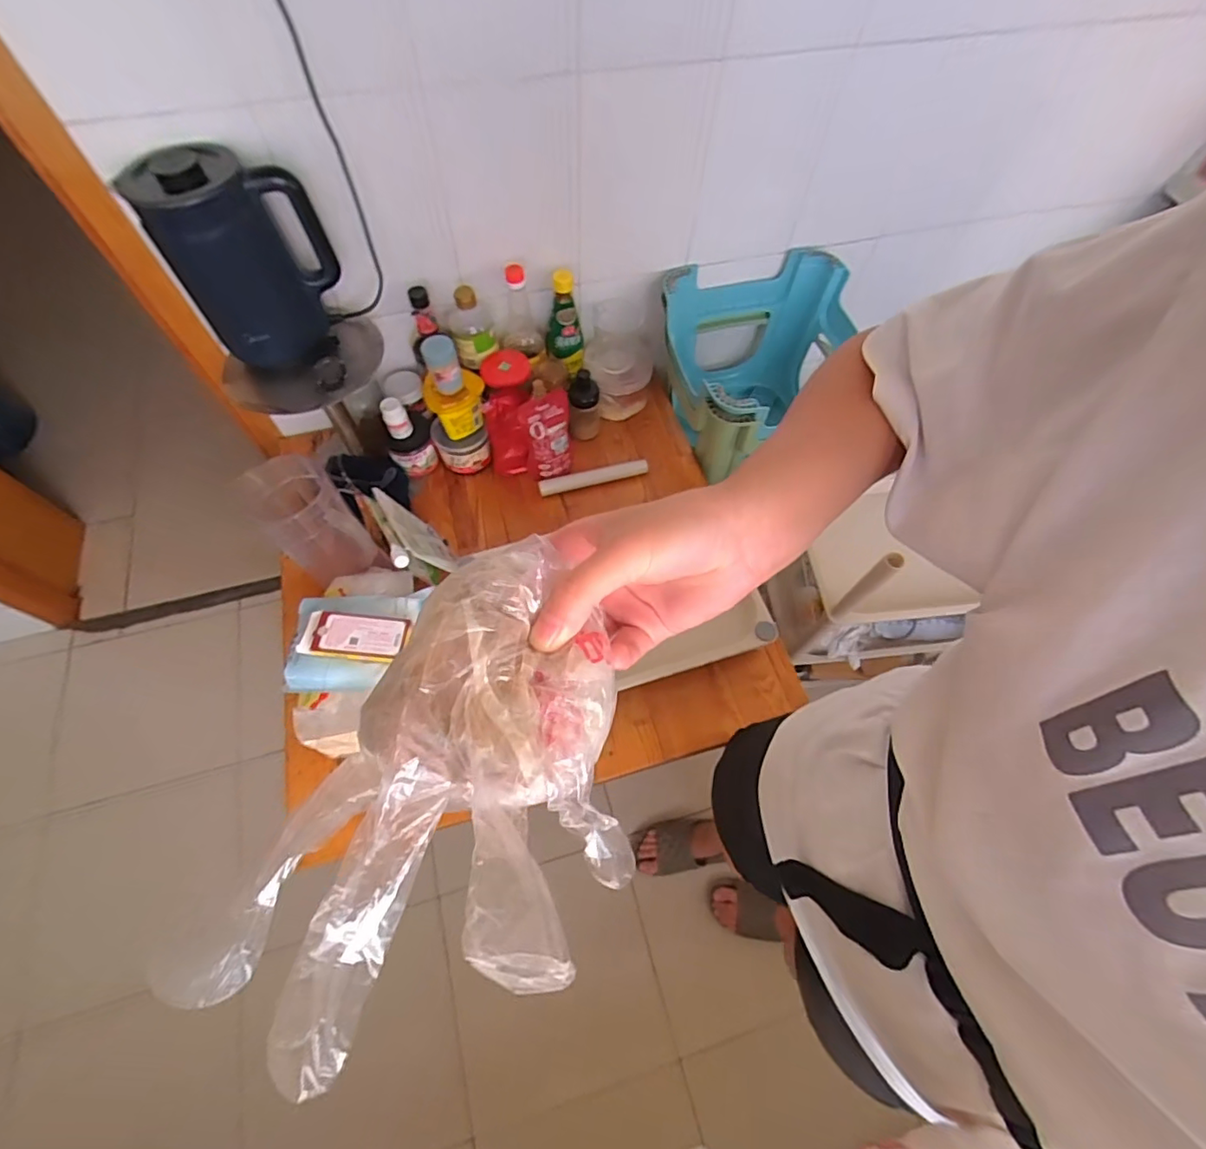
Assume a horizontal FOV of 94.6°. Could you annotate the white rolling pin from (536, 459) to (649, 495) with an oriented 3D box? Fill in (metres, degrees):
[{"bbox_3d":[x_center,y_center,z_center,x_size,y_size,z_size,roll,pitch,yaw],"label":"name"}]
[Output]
[{"bbox_3d":[-0.016,-0.178,1.016,0.202,0.027,0.025,-12,63,-9],"label":"white rolling pin"}]

